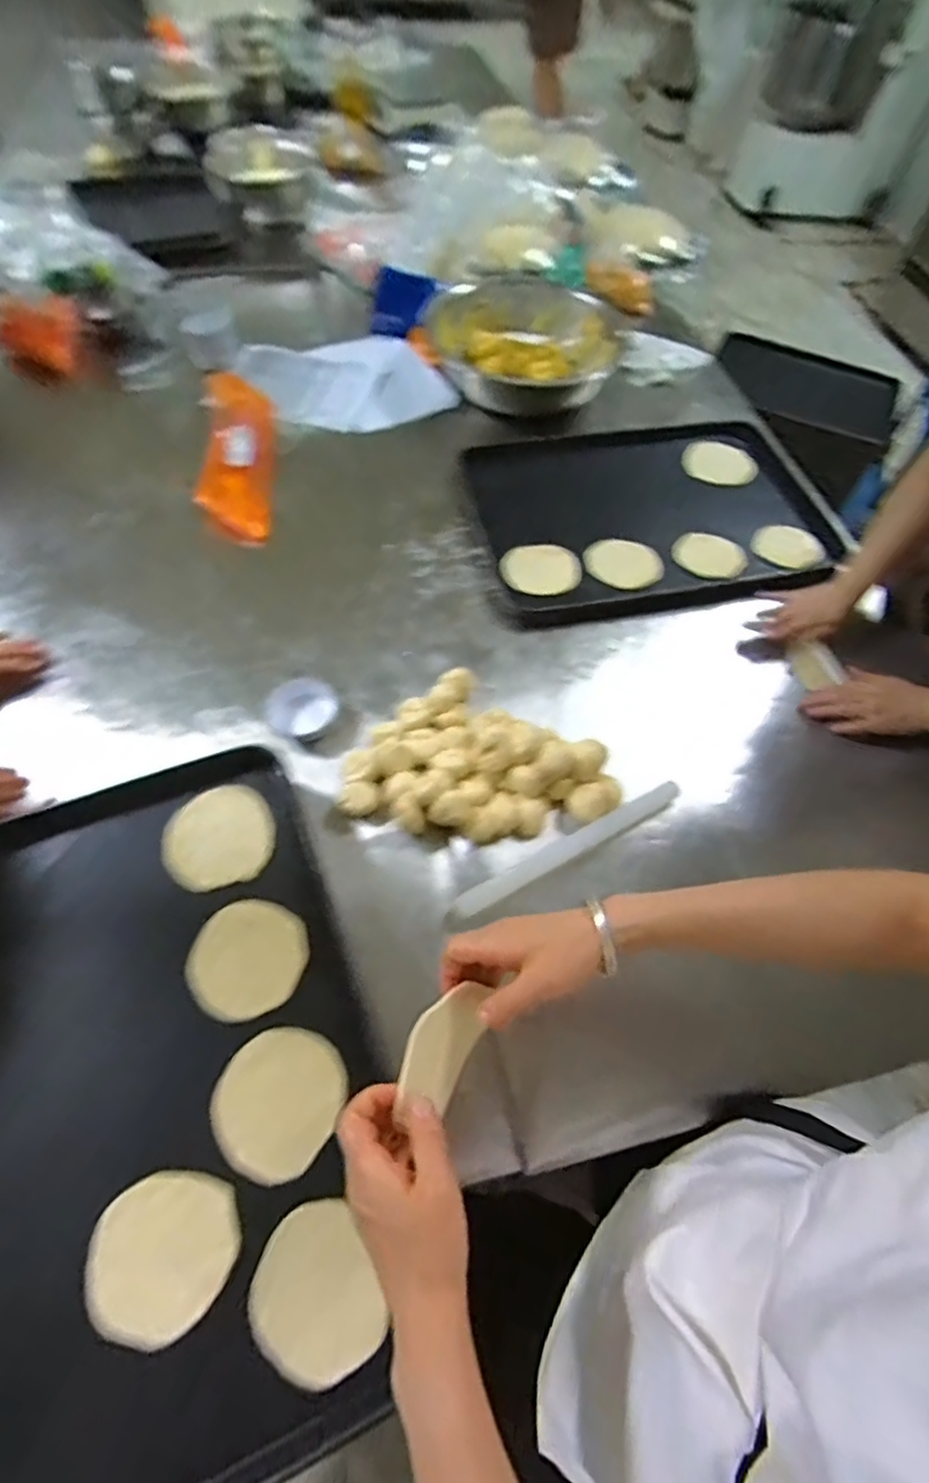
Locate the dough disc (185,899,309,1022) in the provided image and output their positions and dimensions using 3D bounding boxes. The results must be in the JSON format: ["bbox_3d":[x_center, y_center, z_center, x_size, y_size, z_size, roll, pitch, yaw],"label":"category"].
[{"bbox_3d":[-0.222,0.221,0.641,0.115,0.014,0.112,1,59,-2],"label":"dough disc"}]

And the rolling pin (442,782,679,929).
[{"bbox_3d":[0.124,0.129,0.753,0.338,0.028,0.030,-26,64,-17],"label":"rolling pin"}]

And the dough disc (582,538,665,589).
[{"bbox_3d":[0.264,-0.298,1.035,0.125,0.013,0.125,1,59,-2],"label":"dough disc"}]

